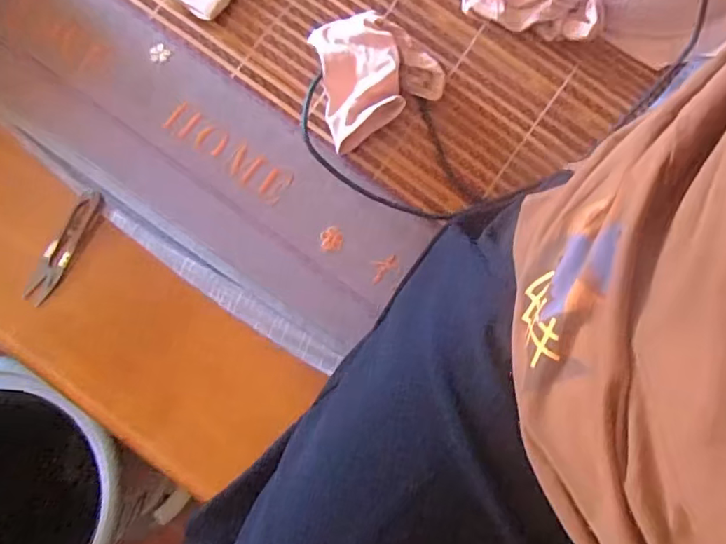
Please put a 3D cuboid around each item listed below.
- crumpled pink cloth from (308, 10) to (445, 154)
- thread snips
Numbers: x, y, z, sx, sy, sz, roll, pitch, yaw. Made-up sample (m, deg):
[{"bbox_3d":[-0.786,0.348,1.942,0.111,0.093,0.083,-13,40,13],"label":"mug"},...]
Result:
[{"bbox_3d":[0.014,-0.179,0.501,0.107,0.036,0.110,-15,79,-4],"label":"crumpled pink cloth"},{"bbox_3d":[-0.259,-0.022,0.488,0.026,0.010,0.106,25,79,4],"label":"thread snips"}]

